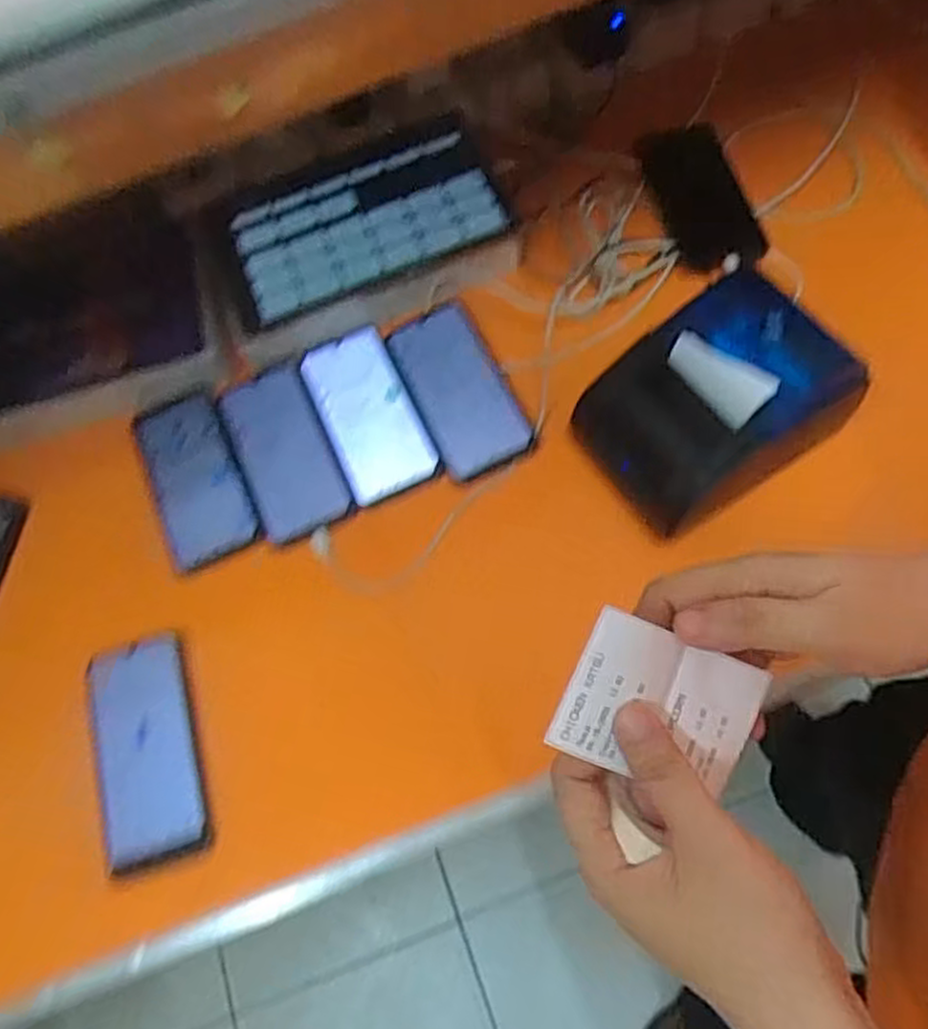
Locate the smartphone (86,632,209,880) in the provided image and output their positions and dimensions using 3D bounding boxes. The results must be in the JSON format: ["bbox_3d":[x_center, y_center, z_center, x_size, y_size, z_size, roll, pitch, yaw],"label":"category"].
[{"bbox_3d":[-0.244,0.179,0.584,0.075,0.012,0.166,-14,65,-15],"label":"smartphone"}]

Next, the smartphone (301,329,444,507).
[{"bbox_3d":[-0.085,-0.089,0.672,0.084,0.007,0.166,-28,67,6],"label":"smartphone"}]

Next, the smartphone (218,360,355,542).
[{"bbox_3d":[-0.159,-0.058,0.665,0.080,0.011,0.162,-24,65,-3],"label":"smartphone"}]

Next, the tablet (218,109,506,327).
[{"bbox_3d":[-0.095,-0.275,0.713,0.258,0.020,0.148,-20,67,-2],"label":"tablet"}]

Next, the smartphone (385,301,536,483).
[{"bbox_3d":[-0.006,-0.110,0.664,0.078,0.014,0.164,-25,67,-1],"label":"smartphone"}]

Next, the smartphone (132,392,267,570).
[{"bbox_3d":[-0.237,-0.032,0.668,0.082,0.006,0.153,-25,73,1],"label":"smartphone"}]

